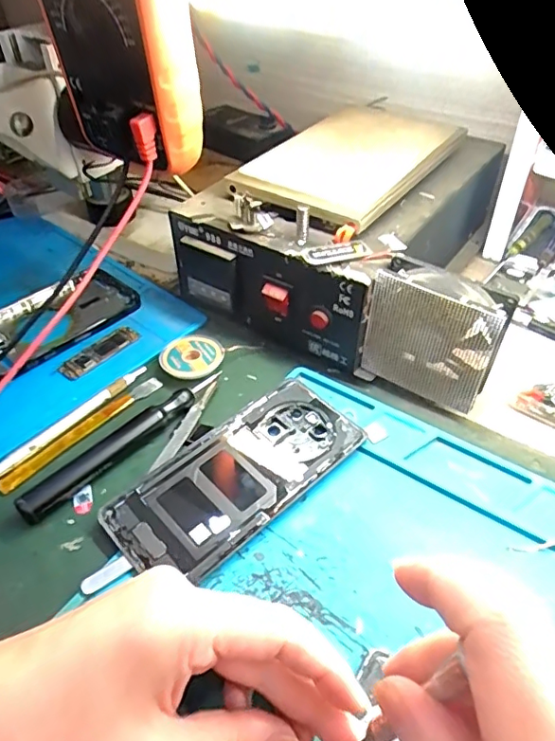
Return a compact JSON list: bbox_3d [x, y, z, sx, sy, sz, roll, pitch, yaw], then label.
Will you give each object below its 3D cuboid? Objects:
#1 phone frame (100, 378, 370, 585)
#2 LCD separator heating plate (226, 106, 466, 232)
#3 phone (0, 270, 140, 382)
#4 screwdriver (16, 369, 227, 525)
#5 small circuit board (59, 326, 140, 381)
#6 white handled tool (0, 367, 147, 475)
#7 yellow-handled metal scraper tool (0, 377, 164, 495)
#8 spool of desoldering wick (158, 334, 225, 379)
[{"bbox_3d":[-0.022,0.062,0.322,0.151,0.009,0.069,-33,52,-29],"label":"phone frame"},{"bbox_3d":[0.063,-0.164,0.423,0.108,0.025,0.181,27,50,27],"label":"LCD separator heating plate"},{"bbox_3d":[-0.186,-0.037,0.430,0.148,0.015,0.074,-33,52,-29],"label":"phone"},{"bbox_3d":[-0.094,0.042,0.341,0.013,0.014,0.146,31,53,30],"label":"screwdriver"},{"bbox_3d":[-0.134,-0.015,0.409,0.019,0.004,0.063,33,53,31],"label":"small circuit board"},{"bbox_3d":[-0.143,0.038,0.351,0.008,0.007,0.144,29,52,28],"label":"white handled tool"},{"bbox_3d":[-0.127,0.039,0.356,0.011,0.006,0.120,32,53,30],"label":"yellow-handled metal scraper tool"},{"bbox_3d":[-0.062,-0.008,0.394,0.045,0.011,0.041,-1,44,1],"label":"spool of desoldering wick"}]

